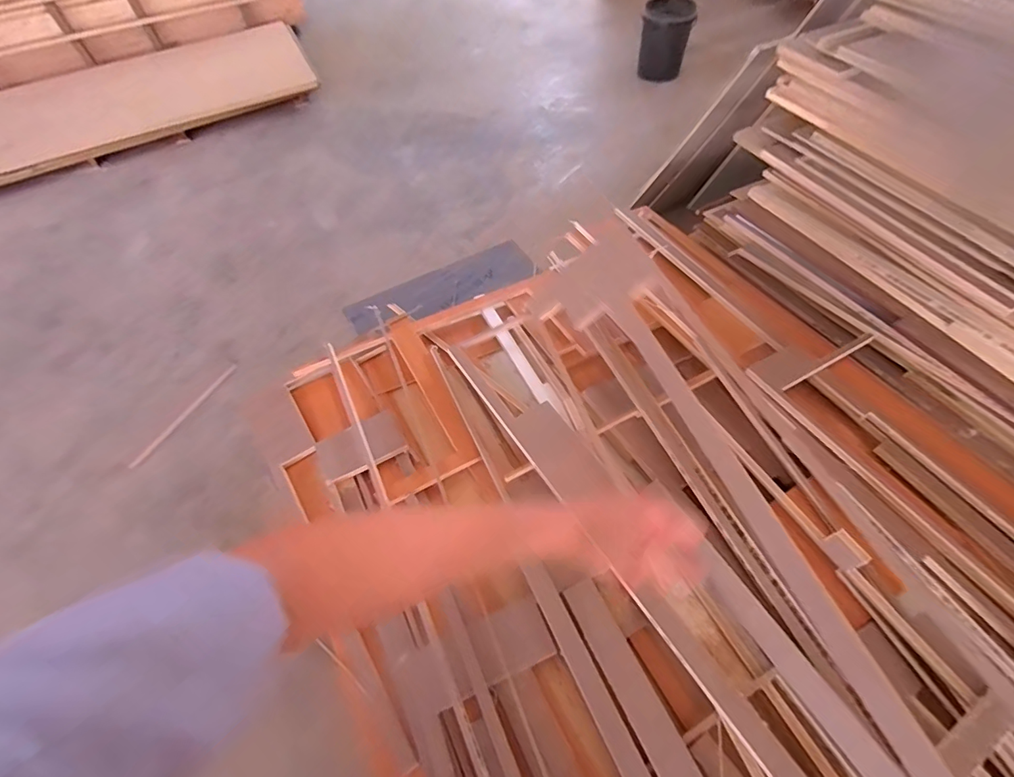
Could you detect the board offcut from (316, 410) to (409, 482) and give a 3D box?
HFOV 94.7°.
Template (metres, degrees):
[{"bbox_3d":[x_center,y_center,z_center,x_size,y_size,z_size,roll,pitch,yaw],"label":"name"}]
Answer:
[{"bbox_3d":[-0.339,0.131,1.075,0.196,0.025,0.107,-29,74,-5],"label":"board offcut"}]

